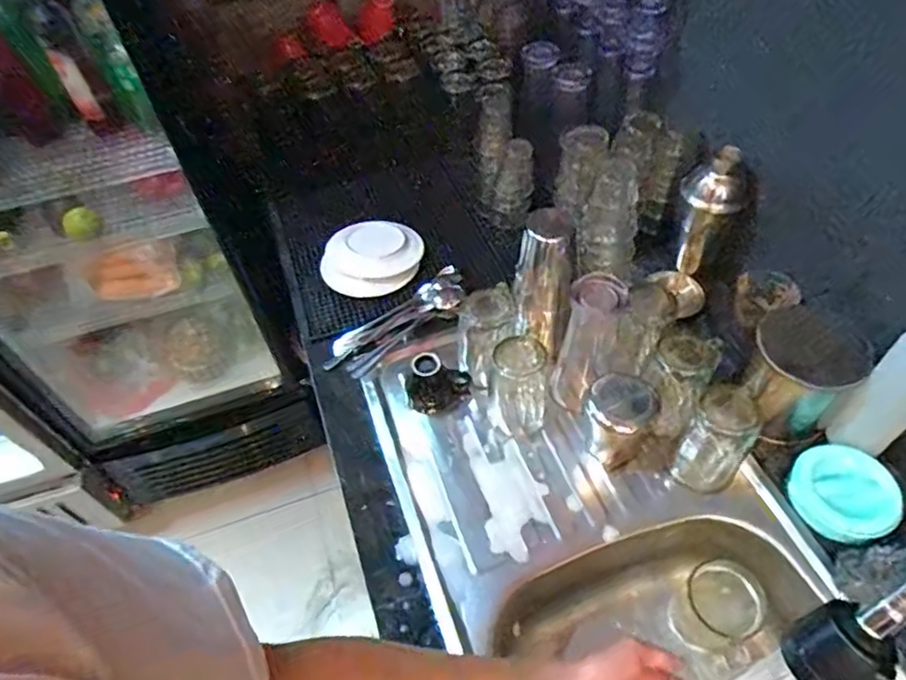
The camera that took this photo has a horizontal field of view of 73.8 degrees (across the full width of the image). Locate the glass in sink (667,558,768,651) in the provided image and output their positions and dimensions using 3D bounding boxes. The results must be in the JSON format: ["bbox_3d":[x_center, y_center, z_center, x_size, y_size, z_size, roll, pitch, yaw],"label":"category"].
[{"bbox_3d":[0.289,0.293,0.660,0.073,0.112,0.074,-2,51,3],"label":"glass in sink"}]

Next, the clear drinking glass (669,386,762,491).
[{"bbox_3d":[0.290,0.107,0.657,0.062,0.134,0.064,29,59,25],"label":"clear drinking glass"}]

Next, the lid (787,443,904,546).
[{"bbox_3d":[0.422,0.165,0.653,0.103,0.028,0.100,-2,51,3],"label":"lid"}]

